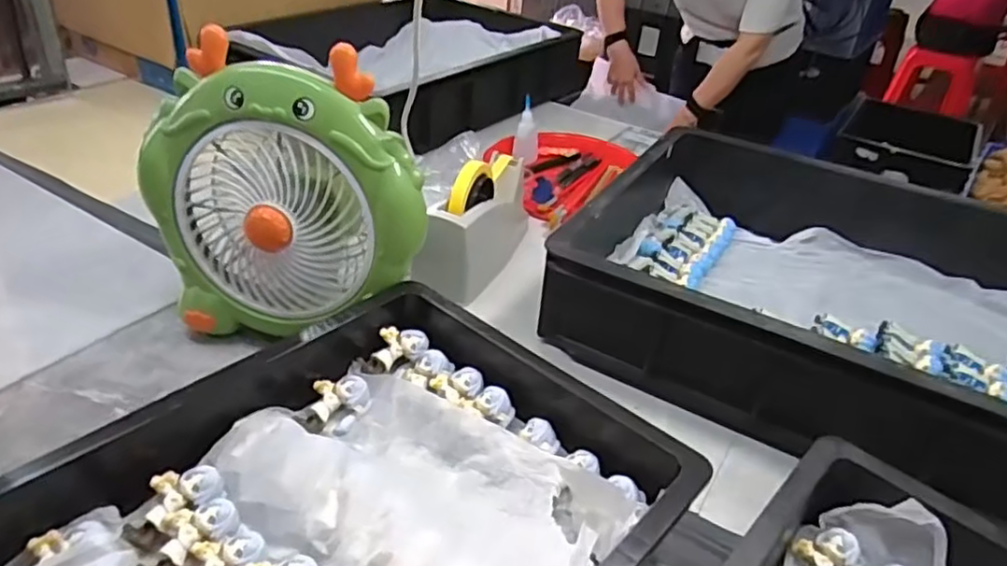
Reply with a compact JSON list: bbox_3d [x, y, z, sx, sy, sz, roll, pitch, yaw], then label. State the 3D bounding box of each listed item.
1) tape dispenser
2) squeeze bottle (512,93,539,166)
[{"bbox_3d":[-0.022,-0.086,0.801,0.076,0.120,0.229,19,36,19],"label":"tape dispenser"},{"bbox_3d":[0.038,-0.236,1.044,0.038,0.088,0.054,9,34,5],"label":"squeeze bottle"}]

